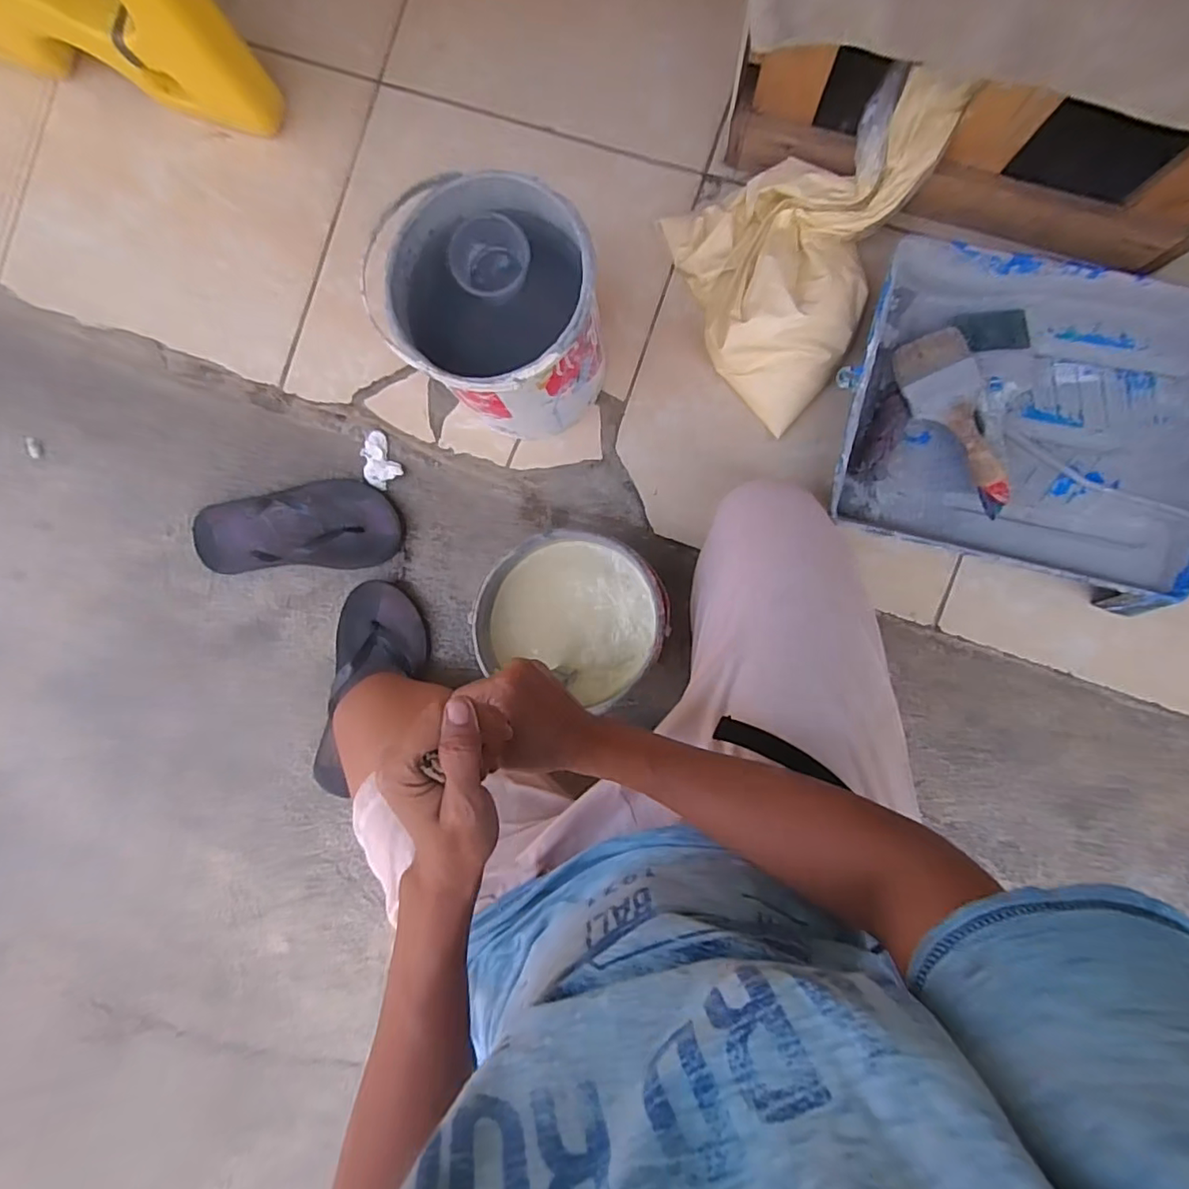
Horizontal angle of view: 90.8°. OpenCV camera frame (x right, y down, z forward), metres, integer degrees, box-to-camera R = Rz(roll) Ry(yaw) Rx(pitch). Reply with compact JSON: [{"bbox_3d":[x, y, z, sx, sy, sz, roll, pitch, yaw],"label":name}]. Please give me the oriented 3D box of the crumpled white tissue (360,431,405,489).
[{"bbox_3d":[-0.273,-0.168,0.739,0.046,0.013,0.064,-25,87,4],"label":"crumpled white tissue"}]

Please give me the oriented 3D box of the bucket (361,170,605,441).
[{"bbox_3d":[-0.082,-0.261,0.566,0.180,0.191,0.171,0,89,5],"label":"bucket"}]

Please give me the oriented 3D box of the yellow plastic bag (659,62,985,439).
[{"bbox_3d":[0.226,-0.325,0.574,0.248,0.117,0.249,-19,87,7],"label":"yellow plastic bag"}]

